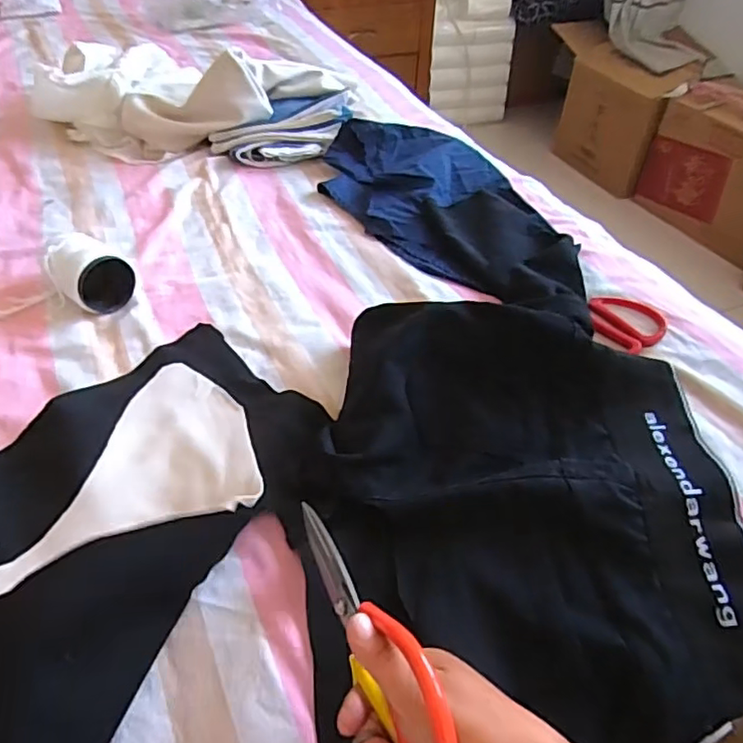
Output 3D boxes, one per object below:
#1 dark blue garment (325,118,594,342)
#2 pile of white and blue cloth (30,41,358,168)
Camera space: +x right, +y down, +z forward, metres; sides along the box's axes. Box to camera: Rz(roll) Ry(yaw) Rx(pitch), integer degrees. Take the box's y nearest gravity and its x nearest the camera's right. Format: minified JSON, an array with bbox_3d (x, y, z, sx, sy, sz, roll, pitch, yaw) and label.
[{"bbox_3d":[0.122,-0.208,0.747,0.209,0.061,0.471,-26,51,-24],"label":"dark blue garment"},{"bbox_3d":[-0.271,-0.420,0.911,0.461,0.110,0.211,5,45,4],"label":"pile of white and blue cloth"}]

